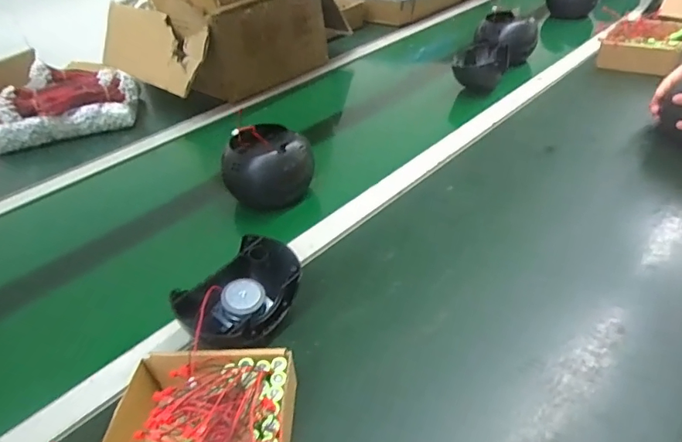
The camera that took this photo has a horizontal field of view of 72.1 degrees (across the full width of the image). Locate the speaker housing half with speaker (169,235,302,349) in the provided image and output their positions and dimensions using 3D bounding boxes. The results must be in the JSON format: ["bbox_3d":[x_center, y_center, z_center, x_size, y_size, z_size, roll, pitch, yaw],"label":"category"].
[{"bbox_3d":[-0.100,0.086,0.481,0.076,0.074,0.139,20,44,29],"label":"speaker housing half with speaker"}]

